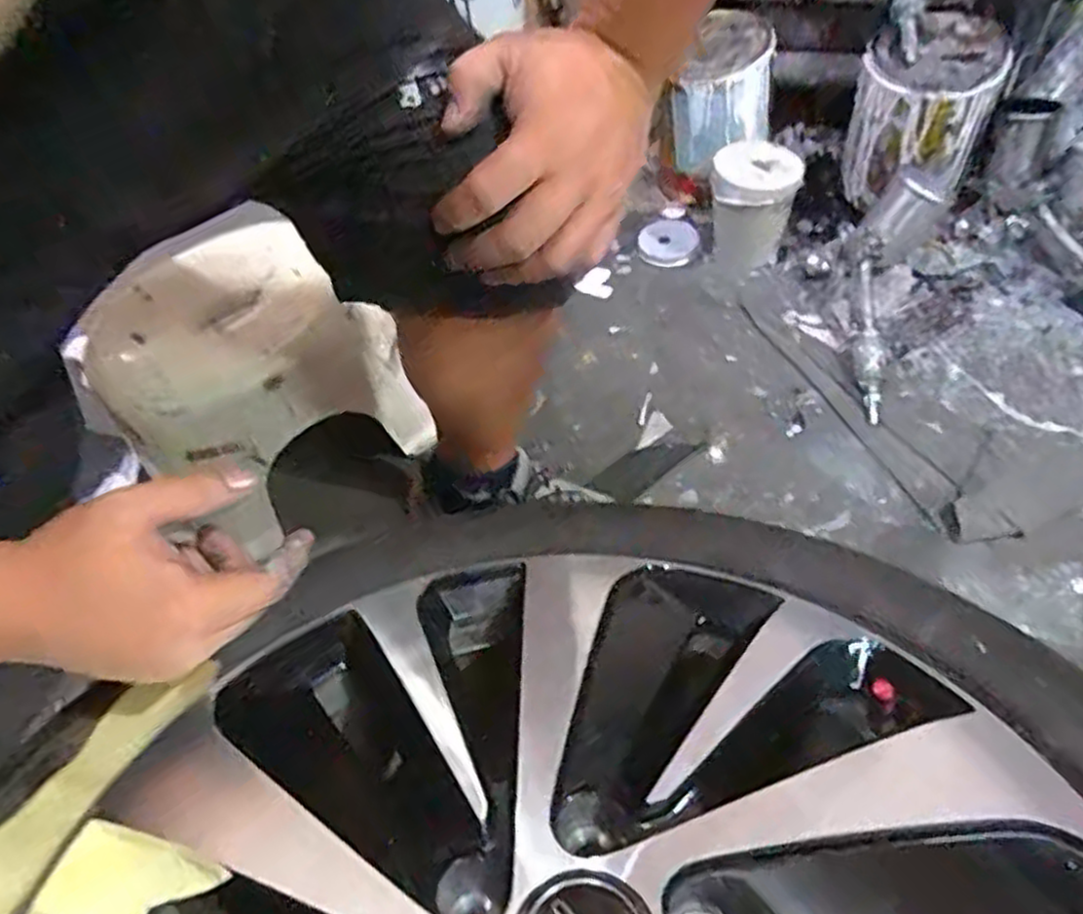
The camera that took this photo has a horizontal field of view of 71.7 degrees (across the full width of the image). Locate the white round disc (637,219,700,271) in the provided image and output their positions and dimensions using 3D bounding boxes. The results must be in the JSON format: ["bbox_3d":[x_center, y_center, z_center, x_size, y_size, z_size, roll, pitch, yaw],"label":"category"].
[{"bbox_3d":[0.186,-0.311,1.104,0.086,0.014,0.103,-2,53,4],"label":"white round disc"}]

